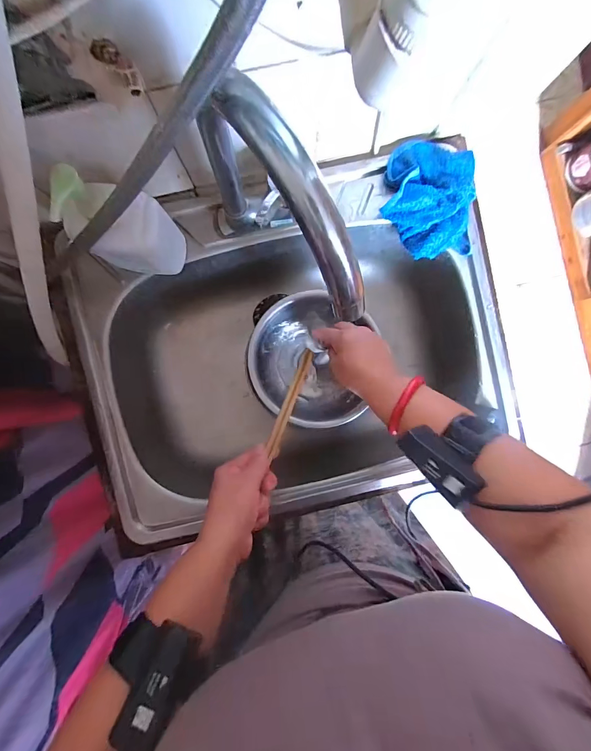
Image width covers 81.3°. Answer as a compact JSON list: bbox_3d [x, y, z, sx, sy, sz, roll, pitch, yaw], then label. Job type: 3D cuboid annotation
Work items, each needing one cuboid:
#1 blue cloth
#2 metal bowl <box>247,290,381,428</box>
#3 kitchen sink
[{"bbox_3d":[0.163,-0.216,0.420,0.101,0.042,0.130,-6,92,-4],"label":"blue cloth"},{"bbox_3d":[0.026,-0.028,0.492,0.175,0.074,0.186,0,91,-4],"label":"metal bowl"},{"bbox_3d":[-0.007,-0.034,0.515,0.523,0.183,0.399,-14,92,-4],"label":"kitchen sink"}]

